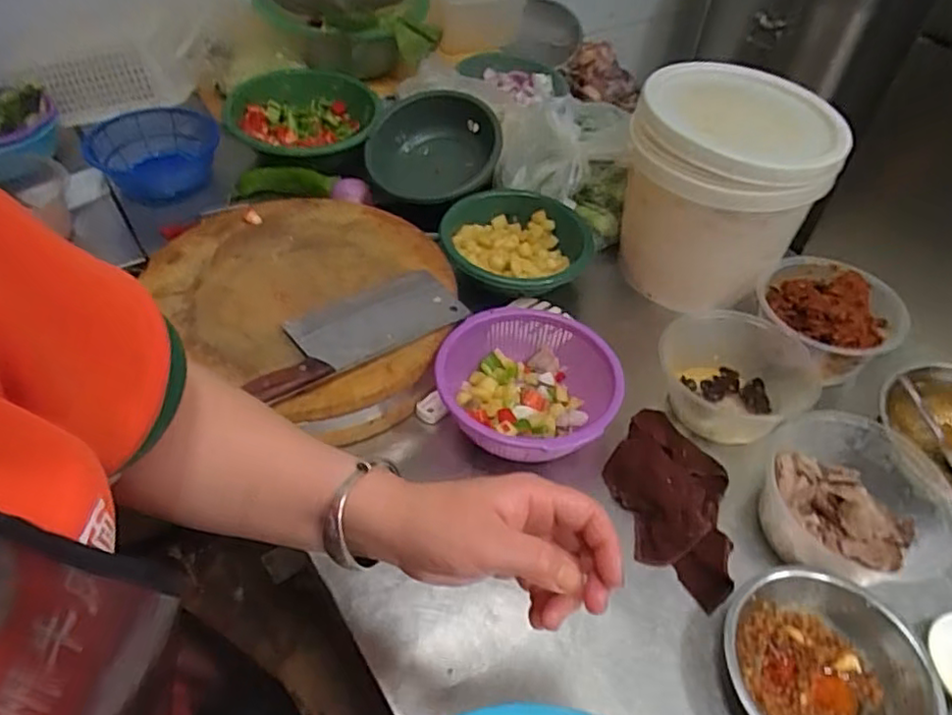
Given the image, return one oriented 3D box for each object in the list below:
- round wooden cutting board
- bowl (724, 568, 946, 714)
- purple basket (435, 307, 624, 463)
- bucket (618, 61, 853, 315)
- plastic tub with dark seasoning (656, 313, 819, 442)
[{"bbox_3d":[-0.193,-0.080,0.794,0.369,0.050,0.314,28,52,21],"label":"round wooden cutting board"},{"bbox_3d":[0.288,0.262,0.545,0.156,0.041,0.158,1,47,-2],"label":"bowl"},{"bbox_3d":[0.058,0.029,0.735,0.193,0.094,0.200,9,47,5],"label":"purple basket"},{"bbox_3d":[0.303,-0.205,0.845,0.216,0.244,0.201,1,47,-2],"label":"bucket"},{"bbox_3d":[0.286,0.019,0.751,0.148,0.083,0.162,1,47,-2],"label":"plastic tub with dark seasoning"}]

